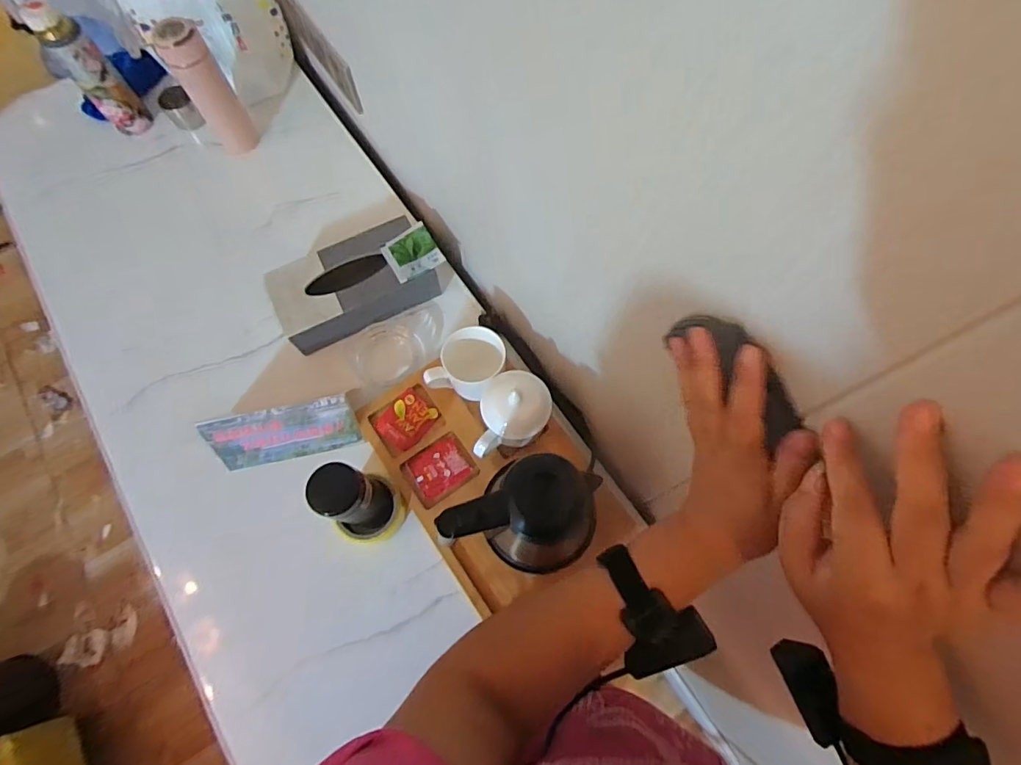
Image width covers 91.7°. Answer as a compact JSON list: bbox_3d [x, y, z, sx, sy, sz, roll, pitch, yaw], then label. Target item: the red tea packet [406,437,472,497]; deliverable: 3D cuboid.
[{"bbox_3d":[-0.101,0.121,0.705,0.075,0.004,0.063,-32,73,-11],"label":"red tea packet"}]

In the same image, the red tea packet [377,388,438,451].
[{"bbox_3d":[-0.152,0.055,0.730,0.066,0.006,0.078,41,75,14],"label":"red tea packet"}]

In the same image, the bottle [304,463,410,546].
[{"bbox_3d":[-0.189,0.161,0.638,0.083,0.178,0.080,5,70,2],"label":"bottle"}]

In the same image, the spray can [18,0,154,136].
[{"bbox_3d":[-0.714,-0.526,0.861,0.070,0.229,0.066,0,69,0],"label":"spray can"}]

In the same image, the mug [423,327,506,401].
[{"bbox_3d":[-0.062,-0.016,0.701,0.111,0.101,0.095,-7,70,-3],"label":"mug"}]

